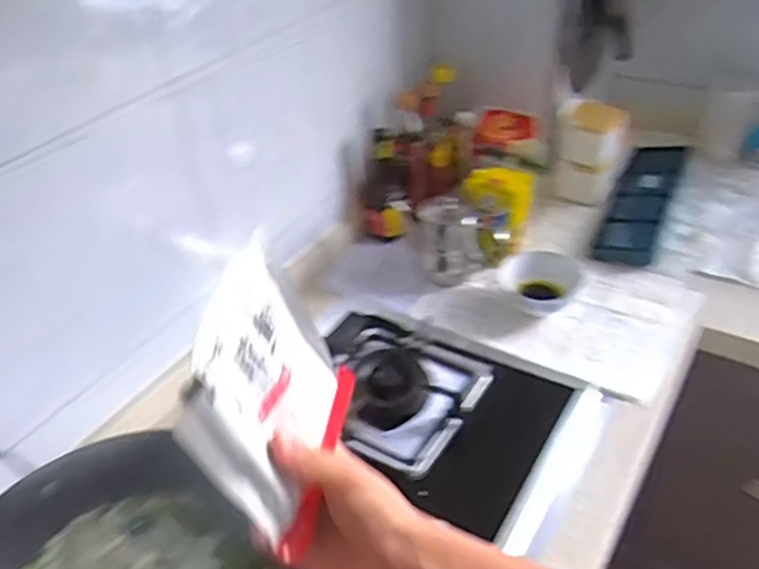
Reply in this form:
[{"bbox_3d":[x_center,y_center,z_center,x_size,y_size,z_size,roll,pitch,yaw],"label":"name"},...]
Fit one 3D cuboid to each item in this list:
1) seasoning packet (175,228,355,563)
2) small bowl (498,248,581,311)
[{"bbox_3d":[-0.059,0.060,0.378,0.015,0.135,0.122,-9,40,25],"label":"seasoning packet"},{"bbox_3d":[0.248,-0.008,1.062,0.108,0.053,0.136,22,46,30],"label":"small bowl"}]

